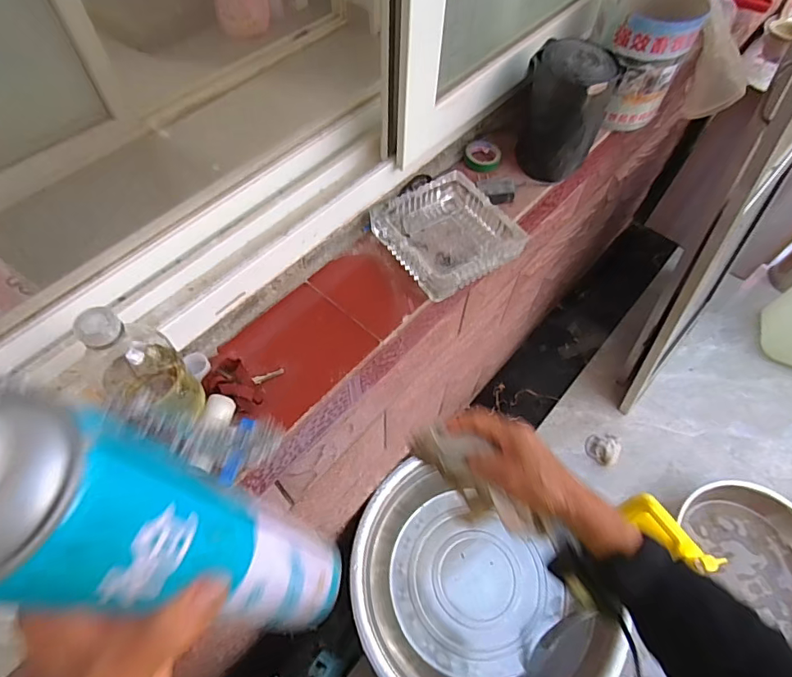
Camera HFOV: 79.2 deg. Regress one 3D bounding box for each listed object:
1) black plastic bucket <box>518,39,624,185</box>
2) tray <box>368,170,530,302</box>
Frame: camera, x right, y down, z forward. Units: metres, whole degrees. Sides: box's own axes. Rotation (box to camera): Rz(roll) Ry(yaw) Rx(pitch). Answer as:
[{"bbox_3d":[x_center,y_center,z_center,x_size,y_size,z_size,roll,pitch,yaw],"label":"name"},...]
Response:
[{"bbox_3d":[0.225,-0.304,0.643,0.103,0.142,0.101,1,60,-1],"label":"black plastic bucket"},{"bbox_3d":[0.063,-0.132,0.599,0.145,0.034,0.147,-29,64,-17],"label":"tray"}]

